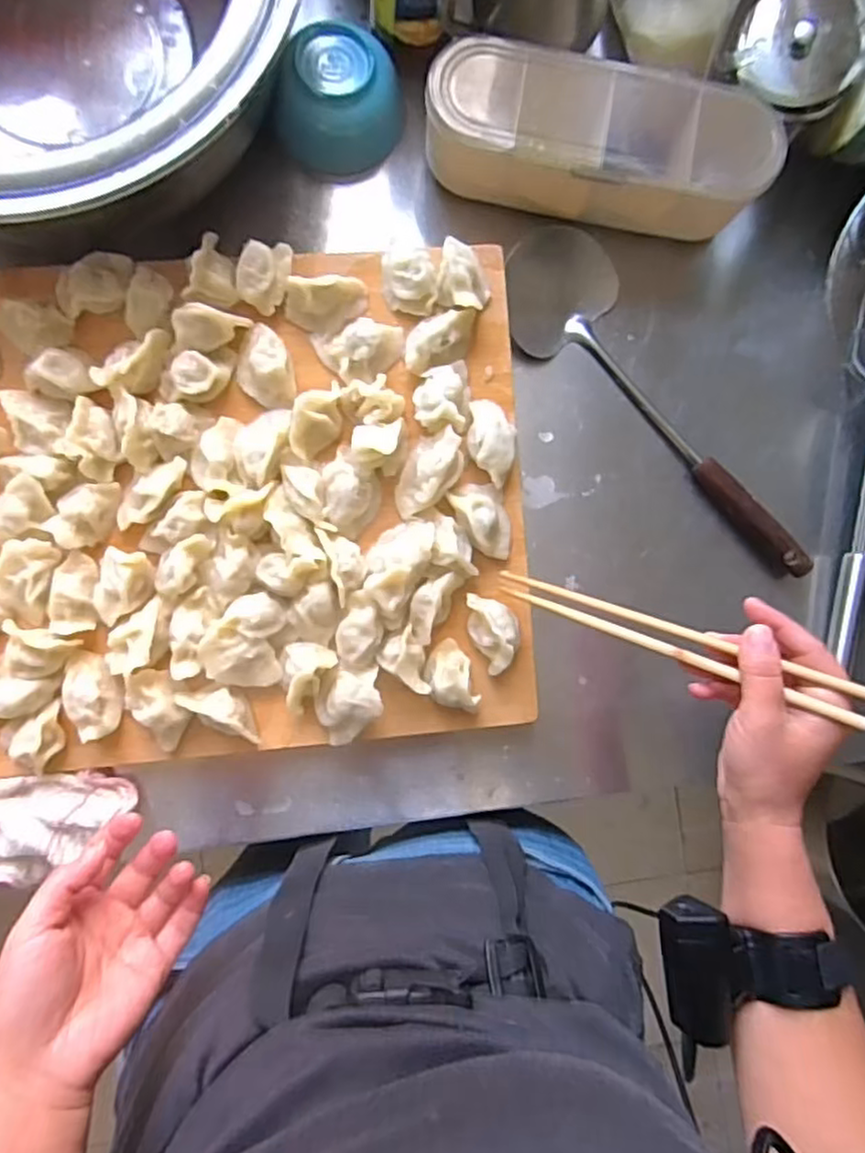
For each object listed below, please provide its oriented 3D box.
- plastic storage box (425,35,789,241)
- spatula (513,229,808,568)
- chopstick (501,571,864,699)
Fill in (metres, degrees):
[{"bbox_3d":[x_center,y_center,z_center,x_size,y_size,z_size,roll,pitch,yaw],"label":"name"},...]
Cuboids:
[{"bbox_3d":[0.123,-0.333,0.534,0.258,0.069,0.107,13,85,-5],"label":"plastic storage box"},{"bbox_3d":[0.191,-0.145,0.561,0.335,0.030,0.094,44,83,-2],"label":"spatula"},{"bbox_3d":[0.146,0.031,0.435,0.236,0.011,0.008,20,83,36],"label":"chopstick"}]

